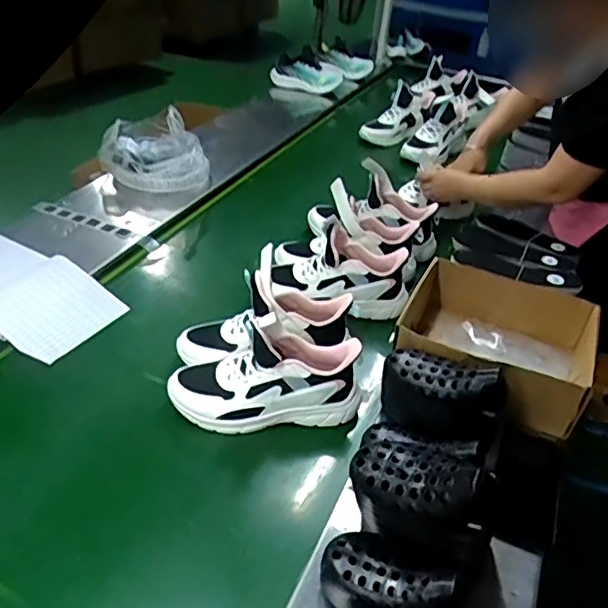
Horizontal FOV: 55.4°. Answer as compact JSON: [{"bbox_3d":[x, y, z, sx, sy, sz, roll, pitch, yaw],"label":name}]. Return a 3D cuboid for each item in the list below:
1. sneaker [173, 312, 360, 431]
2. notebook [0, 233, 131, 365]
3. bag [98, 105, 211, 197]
[{"bbox_3d":[-0.053,0.087,0.809,0.264,0.152,0.103,1,38,-6],"label":"sneaker"},{"bbox_3d":[-0.493,-0.019,0.985,0.334,0.058,0.201,19,37,17],"label":"notebook"},{"bbox_3d":[-0.331,-0.341,1.308,0.213,0.146,0.131,13,36,10],"label":"bag"}]

